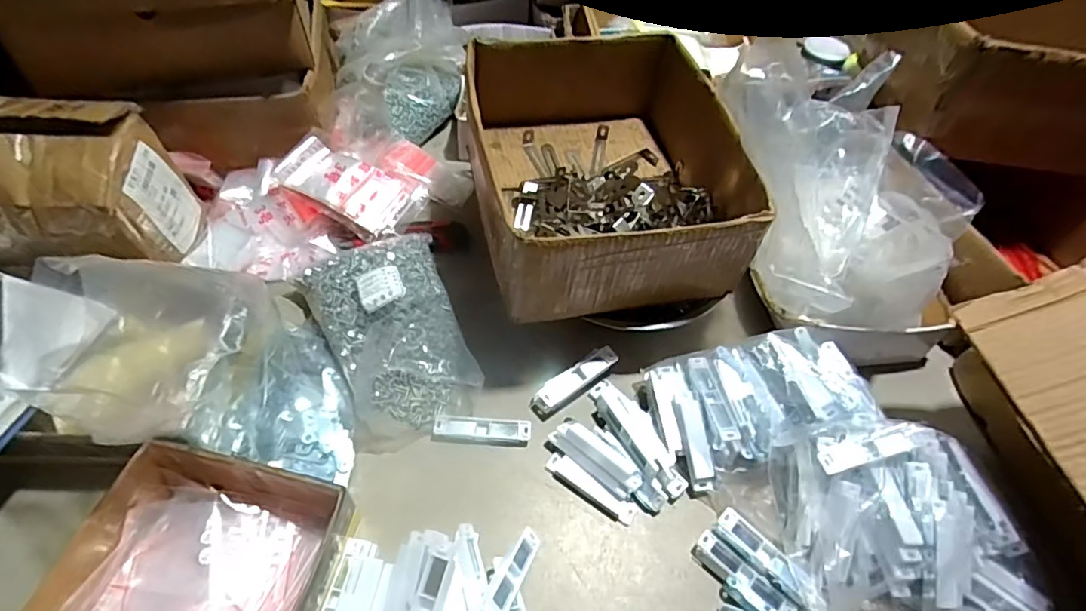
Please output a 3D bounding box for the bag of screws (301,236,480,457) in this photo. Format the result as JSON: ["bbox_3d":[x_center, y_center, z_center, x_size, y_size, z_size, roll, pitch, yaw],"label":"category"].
[{"bbox_3d":[-0.156,0.021,0.595,0.140,0.085,0.220,-20,58,-18],"label":"bag of screws"}]

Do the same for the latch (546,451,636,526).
[{"bbox_3d":[0.045,0.173,0.541,0.094,0.012,0.023,30,57,16],"label":"latch"}]

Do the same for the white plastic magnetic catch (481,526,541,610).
[{"bbox_3d":[-0.026,0.228,0.478,0.018,0.021,0.092,23,28,11],"label":"white plastic magnetic catch"}]

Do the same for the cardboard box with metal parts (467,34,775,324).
[{"bbox_3d":[0.063,-0.154,0.618,0.243,0.117,0.317,-8,55,-10],"label":"cardboard box with metal parts"}]

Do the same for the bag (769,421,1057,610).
[{"bbox_3d":[0.320,0.193,0.509,0.196,0.076,0.161,4,54,-2],"label":"bag"}]

